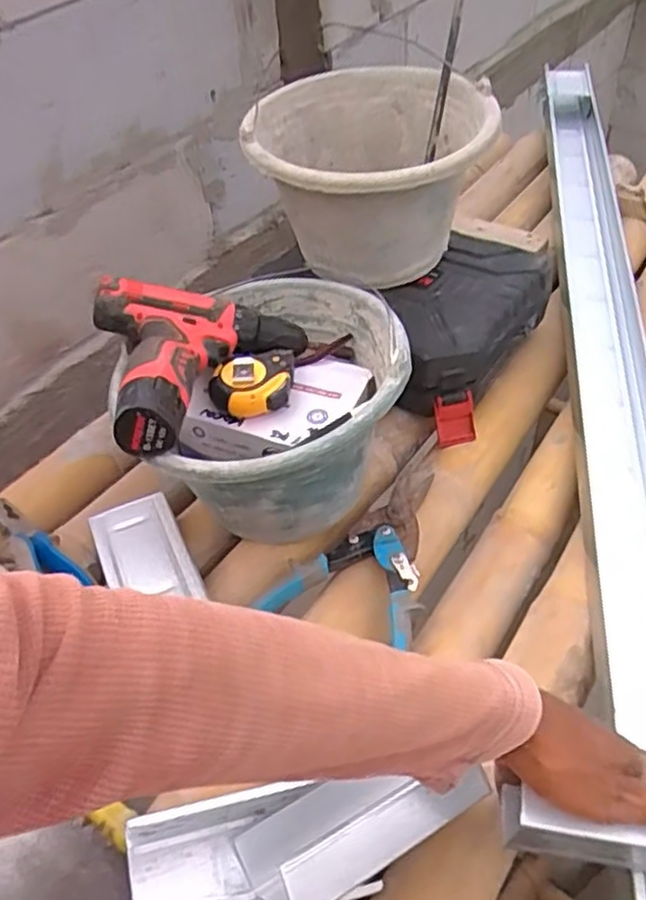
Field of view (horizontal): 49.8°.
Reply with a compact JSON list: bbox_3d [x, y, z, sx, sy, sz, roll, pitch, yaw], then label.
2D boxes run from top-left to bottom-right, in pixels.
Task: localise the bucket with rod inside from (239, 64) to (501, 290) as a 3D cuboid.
[{"bbox_3d":[0.052,-0.294,0.759,0.241,0.140,0.249,-1,49,4],"label":"bucket with rod inside"}]

